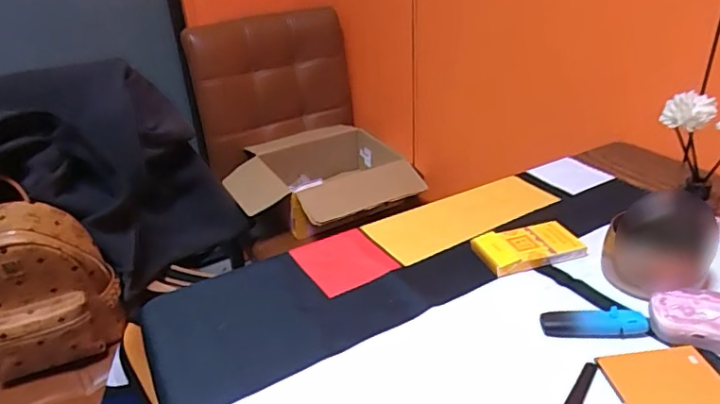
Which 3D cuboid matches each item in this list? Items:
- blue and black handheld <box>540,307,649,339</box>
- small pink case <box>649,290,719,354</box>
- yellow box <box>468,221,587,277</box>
[{"bbox_3d":[0.198,0.102,0.450,0.084,0.016,0.020,-1,29,5],"label":"blue and black handheld"},{"bbox_3d":[0.297,0.098,0.436,0.108,0.028,0.044,2,29,10],"label":"small pink case"},{"bbox_3d":[0.173,0.047,0.554,0.107,0.014,0.058,-12,30,-15],"label":"yellow box"}]

